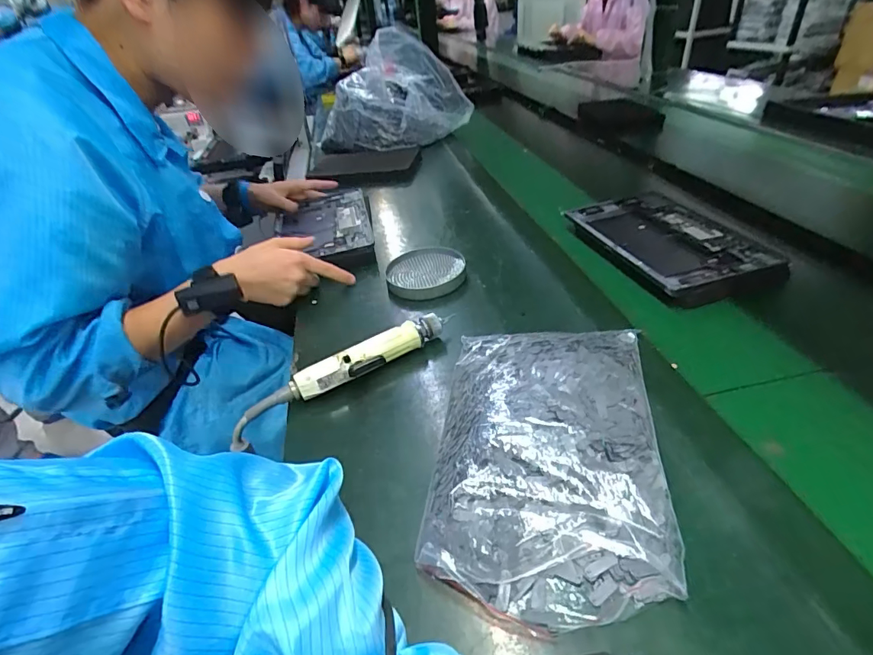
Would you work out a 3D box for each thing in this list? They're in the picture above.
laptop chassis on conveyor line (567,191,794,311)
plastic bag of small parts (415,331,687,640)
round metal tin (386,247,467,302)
[{"bbox_3d":[0.320,-0.123,0.647,0.173,0.024,0.274,-17,39,-12],"label":"laptop chassis on conveyor line"},{"bbox_3d":[0.093,0.093,0.385,0.178,0.029,0.272,2,39,12],"label":"plastic bag of small parts"},{"bbox_3d":[-0.014,-0.078,0.654,0.110,0.019,0.117,-5,38,4],"label":"round metal tin"}]

